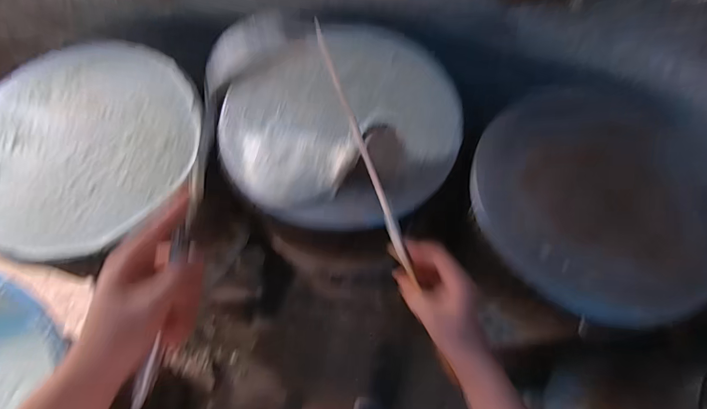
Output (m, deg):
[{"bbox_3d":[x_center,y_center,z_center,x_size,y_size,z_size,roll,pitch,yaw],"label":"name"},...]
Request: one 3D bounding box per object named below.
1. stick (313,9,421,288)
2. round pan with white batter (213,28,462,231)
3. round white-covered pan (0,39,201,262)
[{"bbox_3d":[0.008,-0.070,0.455,0.011,0.016,0.315,-19,82,-9],"label":"stick"},{"bbox_3d":[-0.018,-0.143,0.595,0.358,0.041,0.363,1,69,-2],"label":"round pan with white batter"},{"bbox_3d":[-0.425,-0.103,0.598,0.351,0.023,0.353,1,69,-2],"label":"round white-covered pan"}]

